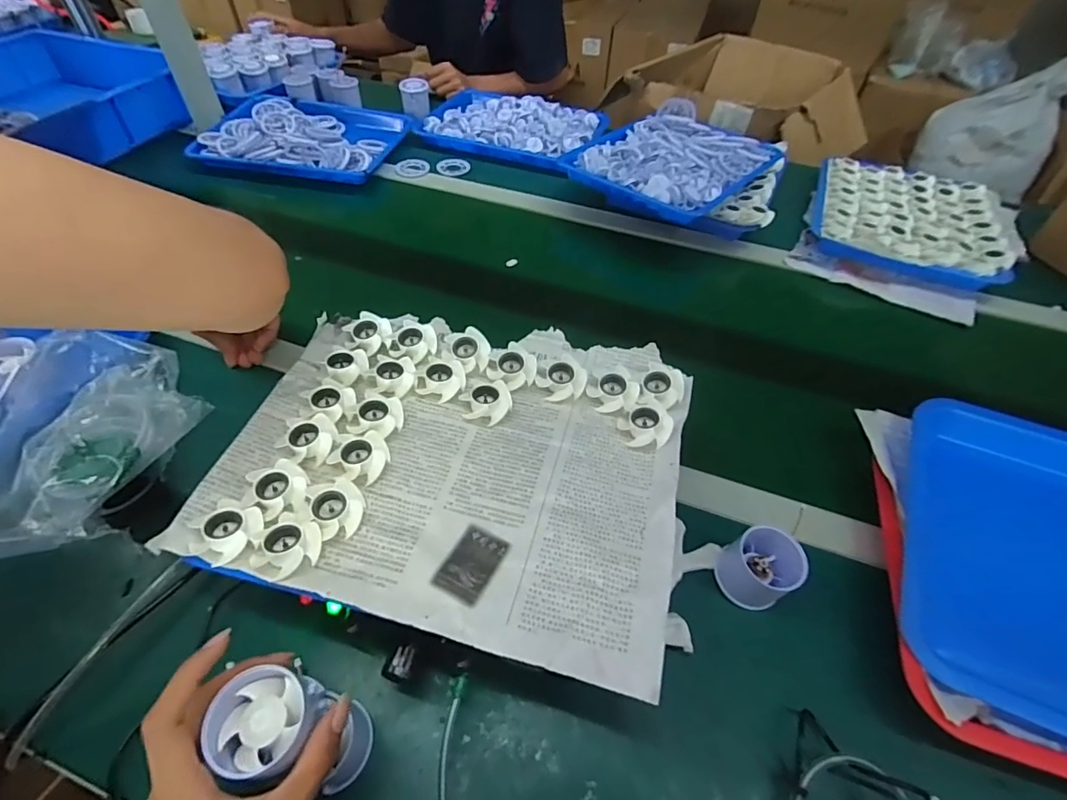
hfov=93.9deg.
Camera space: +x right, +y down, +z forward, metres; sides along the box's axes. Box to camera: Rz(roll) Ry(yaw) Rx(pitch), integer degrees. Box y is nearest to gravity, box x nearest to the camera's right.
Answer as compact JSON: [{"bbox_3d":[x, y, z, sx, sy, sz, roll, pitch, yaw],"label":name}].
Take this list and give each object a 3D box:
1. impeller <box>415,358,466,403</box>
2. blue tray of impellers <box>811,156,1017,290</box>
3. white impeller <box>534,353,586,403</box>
[{"bbox_3d":[-0.082,-0.019,0.443,0.037,0.020,0.038,2,50,-2],"label":"impeller"},{"bbox_3d":[0.586,-0.290,0.783,0.265,0.040,0.315,22,52,14],"label":"blue tray of impellers"},{"bbox_3d":[0.027,-0.016,0.445,0.040,0.024,0.034,-29,57,-25],"label":"white impeller"}]

